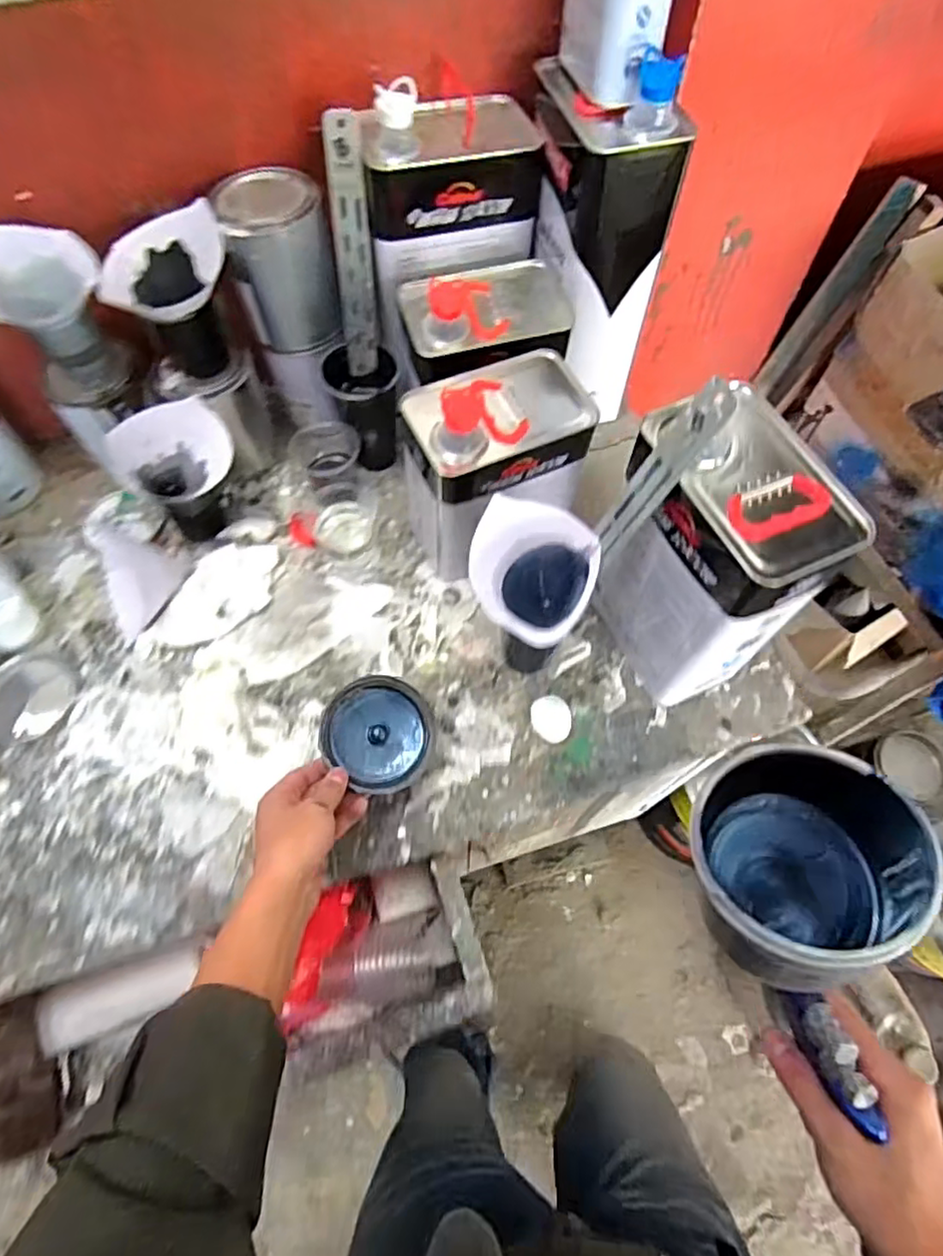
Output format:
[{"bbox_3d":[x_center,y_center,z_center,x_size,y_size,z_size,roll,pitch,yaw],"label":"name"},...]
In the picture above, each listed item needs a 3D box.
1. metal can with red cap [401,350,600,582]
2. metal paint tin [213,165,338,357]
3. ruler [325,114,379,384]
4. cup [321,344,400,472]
[{"bbox_3d":[0.025,-0.167,0.659,0.168,0.225,0.122,-18,65,-9],"label":"metal can with red cap"},{"bbox_3d":[-0.197,-0.385,0.672,0.096,0.144,0.095,0,64,-1],"label":"metal paint tin"},{"bbox_3d":[-0.118,-0.375,0.644,0.034,0.252,0.007,2,42,0],"label":"ruler"},{"bbox_3d":[-0.121,-0.249,0.743,0.078,0.130,0.077,0,64,-1],"label":"cup"}]

